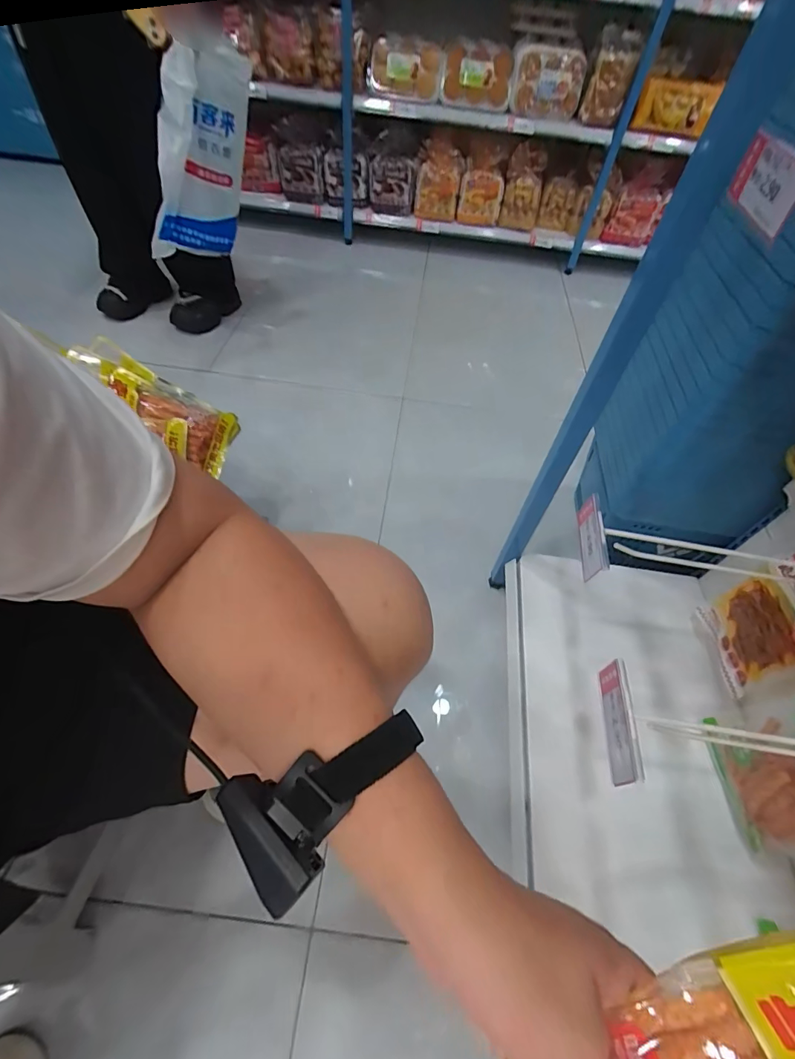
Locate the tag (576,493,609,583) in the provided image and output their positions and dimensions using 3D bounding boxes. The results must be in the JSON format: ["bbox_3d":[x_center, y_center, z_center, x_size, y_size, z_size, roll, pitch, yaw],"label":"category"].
[{"bbox_3d":[0.222,0.007,0.497,0.009,0.035,0.096,21,56,-24],"label":"tag"}]

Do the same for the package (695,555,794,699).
[{"bbox_3d":[0.512,0.132,0.600,0.028,0.211,0.135,9,53,1],"label":"package"}]

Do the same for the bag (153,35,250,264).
[{"bbox_3d":[-0.415,-0.796,0.941,0.093,0.383,0.234,46,46,4],"label":"bag"}]

